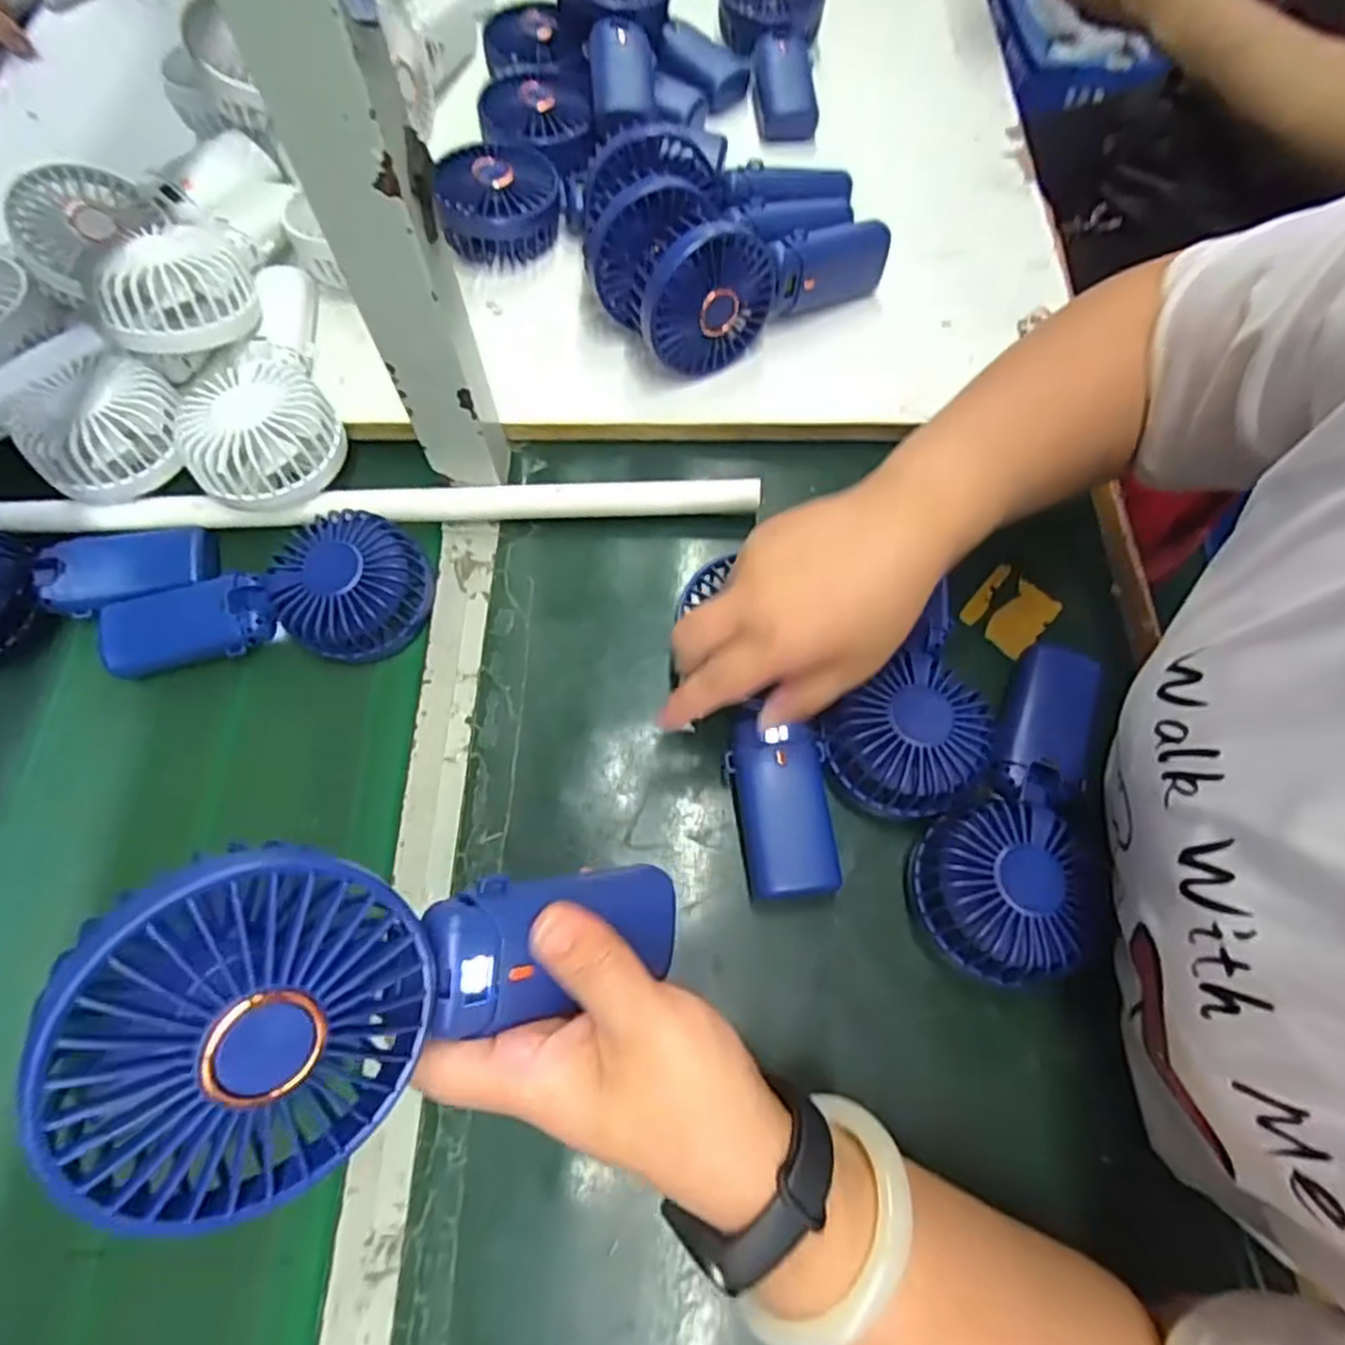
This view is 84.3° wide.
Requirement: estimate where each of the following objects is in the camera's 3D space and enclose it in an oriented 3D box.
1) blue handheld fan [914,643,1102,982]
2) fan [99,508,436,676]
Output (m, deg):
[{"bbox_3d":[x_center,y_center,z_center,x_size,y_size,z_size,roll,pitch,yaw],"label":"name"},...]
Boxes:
[{"bbox_3d":[0.181,0.067,0.388,0.081,0.047,0.190,21,68,7],"label":"blue handheld fan"},{"bbox_3d":[-0.240,-0.049,0.435,0.187,0.040,0.086,-4,67,-4],"label":"fan"}]

